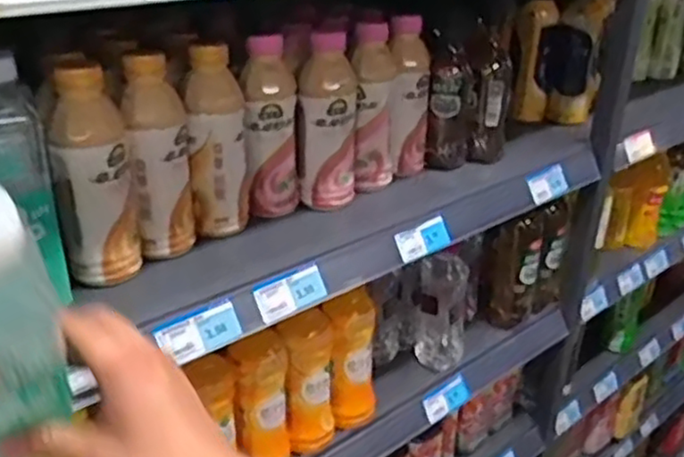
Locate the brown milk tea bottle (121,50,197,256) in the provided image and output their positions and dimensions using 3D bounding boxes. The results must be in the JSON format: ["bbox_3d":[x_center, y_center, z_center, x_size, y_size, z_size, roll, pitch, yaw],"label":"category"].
[{"bbox_3d":[-0.171,-0.067,0.661,0.051,0.185,0.056,-1,26,-5],"label":"brown milk tea bottle"}]

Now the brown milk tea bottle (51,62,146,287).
[{"bbox_3d":[-0.217,-0.047,0.621,0.064,0.183,0.065,-8,28,-18],"label":"brown milk tea bottle"}]

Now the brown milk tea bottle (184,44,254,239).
[{"bbox_3d":[-0.128,-0.088,0.722,0.055,0.185,0.059,4,26,4],"label":"brown milk tea bottle"}]

